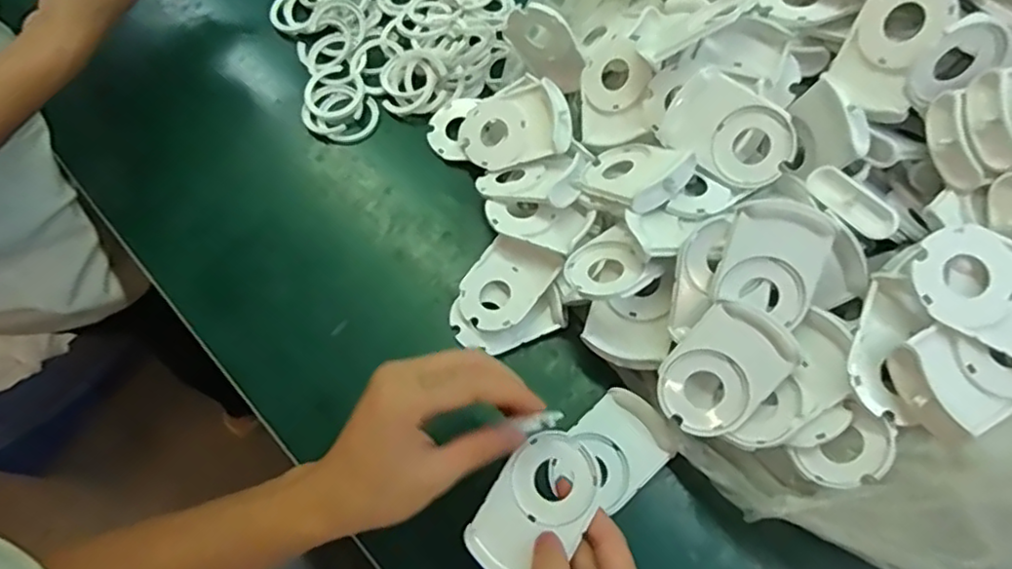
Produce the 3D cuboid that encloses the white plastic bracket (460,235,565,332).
[{"bbox_3d":[0.001,0.002,0.465,0.060,0.013,0.070,27,77,31],"label":"white plastic bracket"}]

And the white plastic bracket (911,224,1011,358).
[{"bbox_3d":[0.254,0.001,0.329,0.077,0.018,0.057,28,70,12],"label":"white plastic bracket"}]

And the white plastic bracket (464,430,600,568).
[{"bbox_3d":[0.017,0.125,0.358,0.056,0.004,0.083,27,77,25],"label":"white plastic bracket"}]

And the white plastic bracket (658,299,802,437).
[{"bbox_3d":[0.129,0.052,0.378,0.057,0.009,0.083,41,107,12],"label":"white plastic bracket"}]

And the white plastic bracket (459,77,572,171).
[{"bbox_3d":[0.008,-0.122,0.498,0.087,0.027,0.064,-15,75,21],"label":"white plastic bracket"}]

